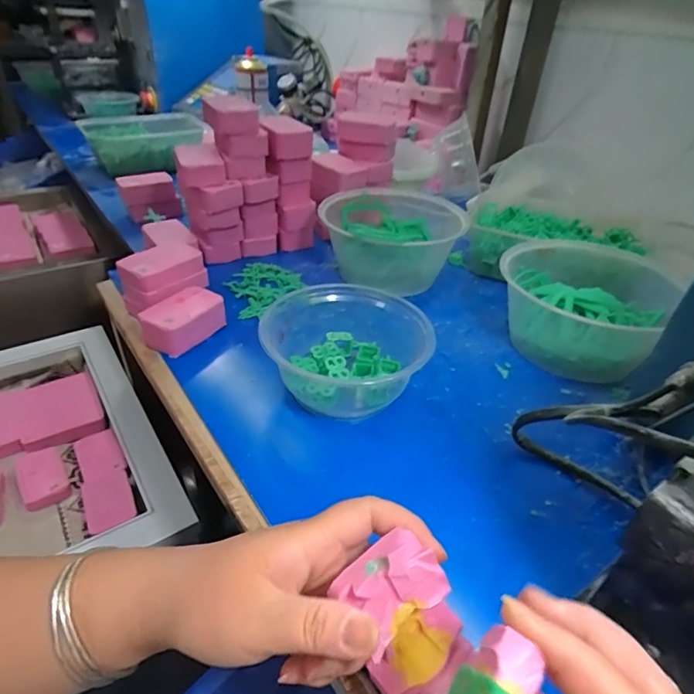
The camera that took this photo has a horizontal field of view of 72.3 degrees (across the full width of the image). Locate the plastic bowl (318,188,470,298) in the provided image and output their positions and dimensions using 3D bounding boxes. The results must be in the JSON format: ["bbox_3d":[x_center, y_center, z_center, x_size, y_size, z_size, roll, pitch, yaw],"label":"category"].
[{"bbox_3d":[0.057,-0.141,0.588,0.147,0.078,0.162,18,38,19],"label":"plastic bowl"}]

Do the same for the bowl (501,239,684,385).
[{"bbox_3d":[0.228,-0.040,0.467,0.144,0.077,0.156,2,36,-2],"label":"bowl"}]

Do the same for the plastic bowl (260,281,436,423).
[{"bbox_3d":[0.000,-0.003,0.408,0.130,0.061,0.122,9,36,7],"label":"plastic bowl"}]

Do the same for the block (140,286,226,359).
[{"bbox_3d":[-0.155,-0.025,0.449,0.046,0.034,0.071,23,40,25],"label":"block"}]

